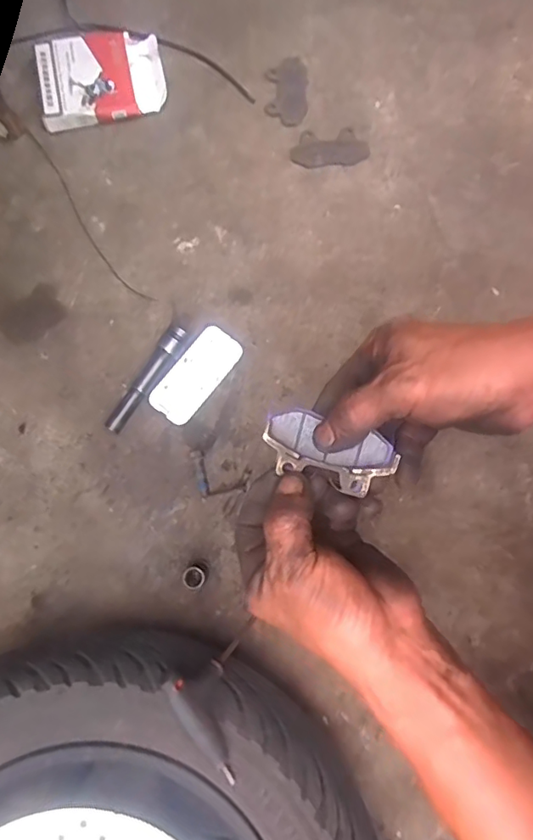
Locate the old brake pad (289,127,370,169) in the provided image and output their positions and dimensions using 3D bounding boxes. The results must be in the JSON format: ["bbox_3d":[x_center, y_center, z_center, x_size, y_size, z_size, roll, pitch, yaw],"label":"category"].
[{"bbox_3d":[0.062,-0.268,0.521,0.075,0.005,0.039,-5,79,-1],"label":"old brake pad"}]

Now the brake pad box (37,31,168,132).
[{"bbox_3d":[-0.163,-0.339,0.525,0.120,0.025,0.098,-11,79,-2],"label":"brake pad box"}]

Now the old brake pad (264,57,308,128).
[{"bbox_3d":[0.020,-0.326,0.526,0.041,0.007,0.074,1,79,1],"label":"old brake pad"}]

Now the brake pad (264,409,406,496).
[{"bbox_3d":[0.035,0.018,0.306,0.073,0.018,0.036,19,80,10],"label":"brake pad"}]

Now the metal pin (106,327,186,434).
[{"bbox_3d":[-0.106,-0.035,0.467,0.014,0.022,0.106,34,81,7],"label":"metal pin"}]

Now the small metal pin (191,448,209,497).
[{"bbox_3d":[-0.056,0.045,0.458,0.011,0.010,0.041,-15,79,-2],"label":"small metal pin"}]

